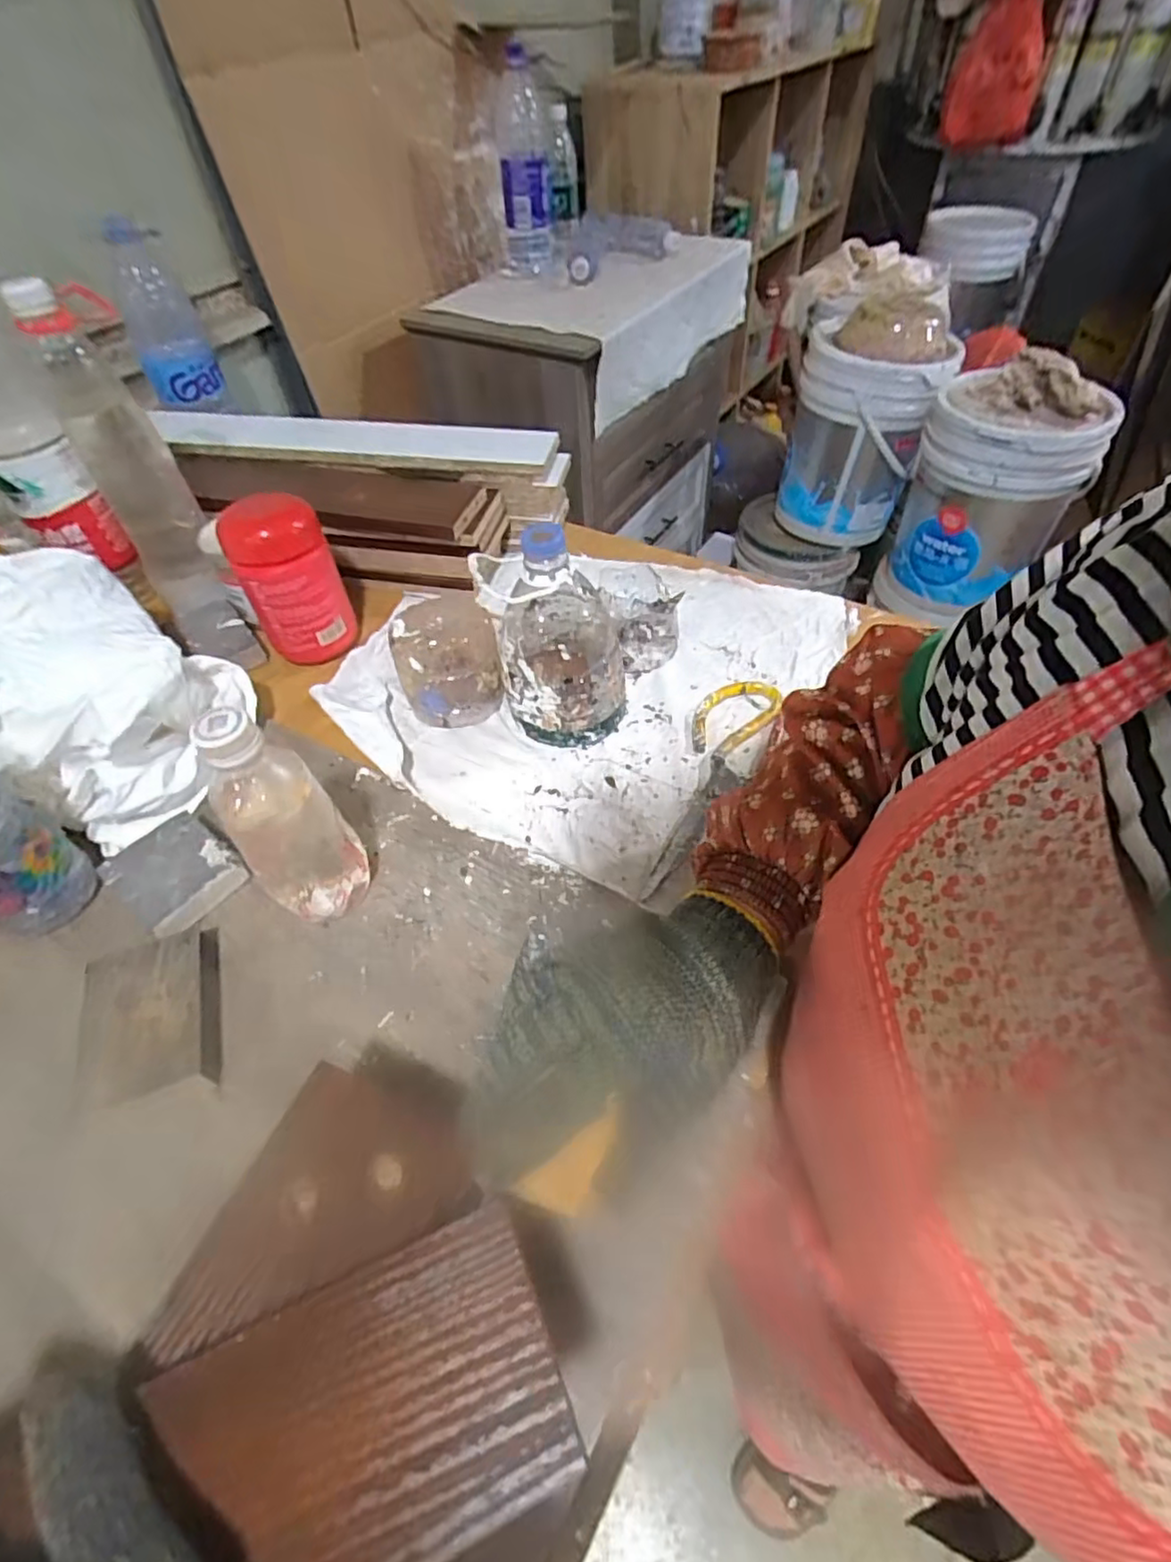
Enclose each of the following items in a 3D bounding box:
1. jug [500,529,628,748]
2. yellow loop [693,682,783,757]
[{"bbox_3d":[-0.018,-0.115,0.516,0.097,0.160,0.098,-2,51,1],"label":"jug"},{"bbox_3d":[0.124,-0.056,0.557,0.097,0.012,0.054,-34,57,-22],"label":"yellow loop"}]

